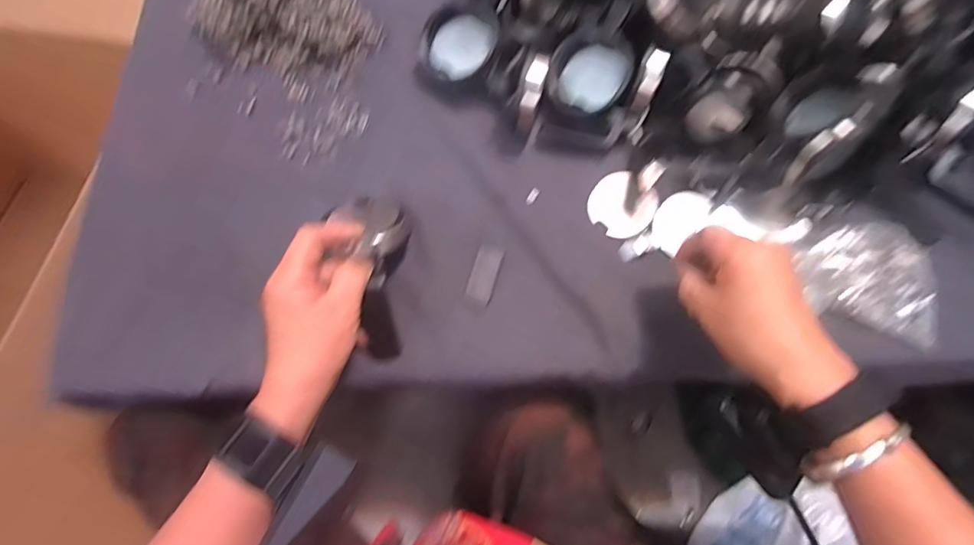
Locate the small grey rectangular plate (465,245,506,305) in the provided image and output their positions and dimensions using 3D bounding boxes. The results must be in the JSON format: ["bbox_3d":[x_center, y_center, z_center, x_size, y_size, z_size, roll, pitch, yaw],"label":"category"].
[{"bbox_3d":[-0.001,0.000,0.441,0.022,0.004,0.050,17,67,4],"label":"small grey rectangular plate"}]

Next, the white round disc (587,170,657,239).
[{"bbox_3d":[0.119,-0.061,0.469,0.056,0.006,0.059,1,67,-3],"label":"white round disc"}]

